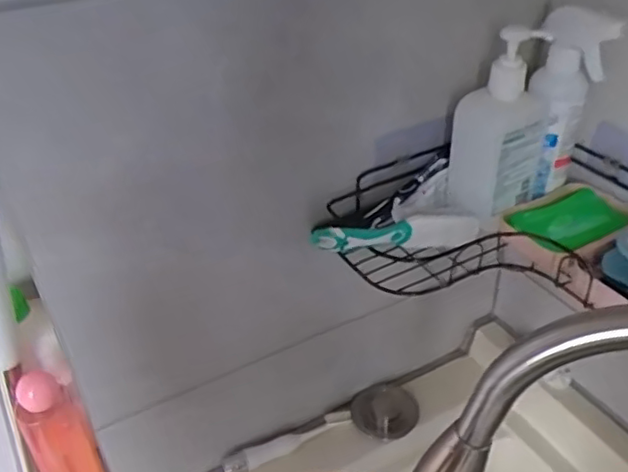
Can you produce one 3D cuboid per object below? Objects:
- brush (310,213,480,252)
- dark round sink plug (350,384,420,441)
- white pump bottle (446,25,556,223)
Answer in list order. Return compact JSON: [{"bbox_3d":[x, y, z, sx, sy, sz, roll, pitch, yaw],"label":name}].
[{"bbox_3d":[0.079,0.000,0.553,0.181,0.036,0.018,-4,31,-32],"label":"brush"},{"bbox_3d":[0.091,0.223,0.775,0.082,0.033,0.070,-20,38,-23],"label":"dark round sink plug"},{"bbox_3d":[0.175,-0.103,0.570,0.090,0.171,0.047,6,36,13],"label":"white pump bottle"}]

